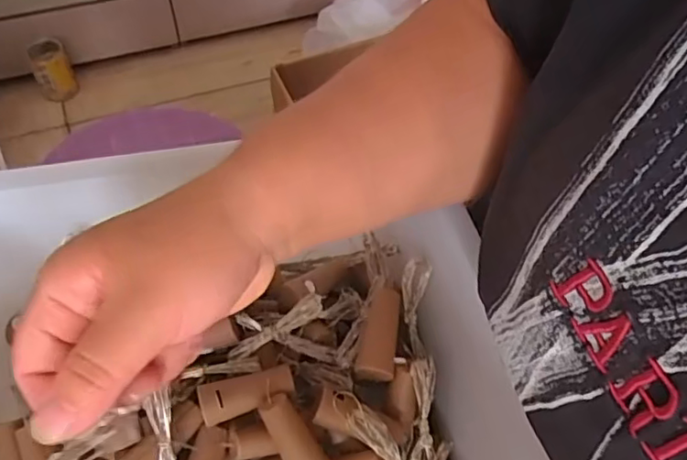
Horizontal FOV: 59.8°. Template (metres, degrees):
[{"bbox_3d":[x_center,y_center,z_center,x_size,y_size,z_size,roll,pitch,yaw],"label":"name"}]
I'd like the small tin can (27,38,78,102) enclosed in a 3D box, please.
[{"bbox_3d":[-0.541,-0.301,1.112,0.068,0.111,0.063,1,56,-2],"label":"small tin can"}]

